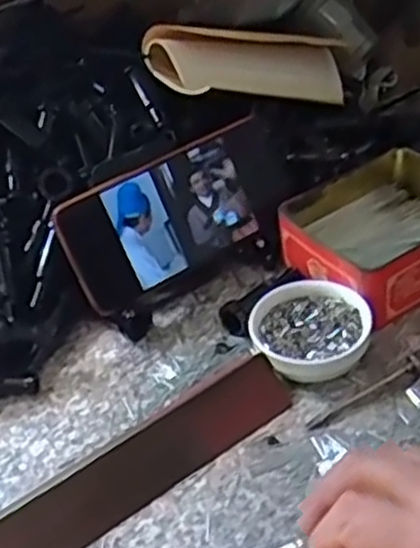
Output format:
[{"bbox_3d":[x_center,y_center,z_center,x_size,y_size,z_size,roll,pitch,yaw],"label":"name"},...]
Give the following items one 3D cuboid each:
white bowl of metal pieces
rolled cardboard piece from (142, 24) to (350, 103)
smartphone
[{"bbox_3d":[0.061,0.035,0.471,0.070,0.025,0.068,-6,39,5],"label":"white bowl of metal pieces"},{"bbox_3d":[0.046,-0.177,0.645,0.206,0.047,0.065,-9,34,-41],"label":"rolled cardboard piece"},{"bbox_3d":[-0.016,-0.043,0.523,0.172,0.081,0.014,-29,14,-22],"label":"smartphone"}]

